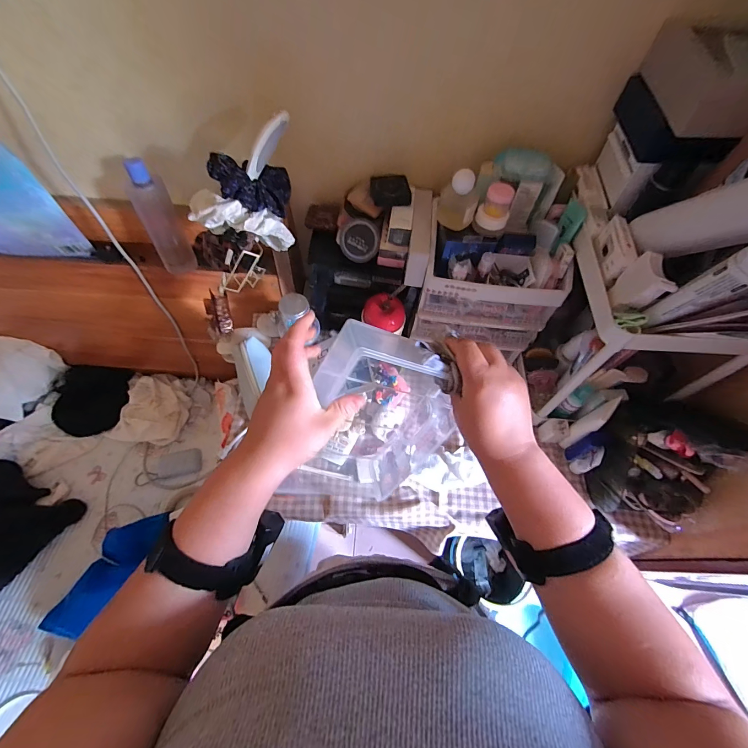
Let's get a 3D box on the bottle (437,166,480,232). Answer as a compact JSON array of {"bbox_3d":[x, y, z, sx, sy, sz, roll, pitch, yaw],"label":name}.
[{"bbox_3d":[0.129,-0.268,0.519,0.057,0.070,0.058,13,62,6],"label":"bottle"}]

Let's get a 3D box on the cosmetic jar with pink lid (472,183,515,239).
[{"bbox_3d":[0.183,-0.247,0.520,0.047,0.061,0.043,0,62,-1],"label":"cosmetic jar with pink lid"}]

